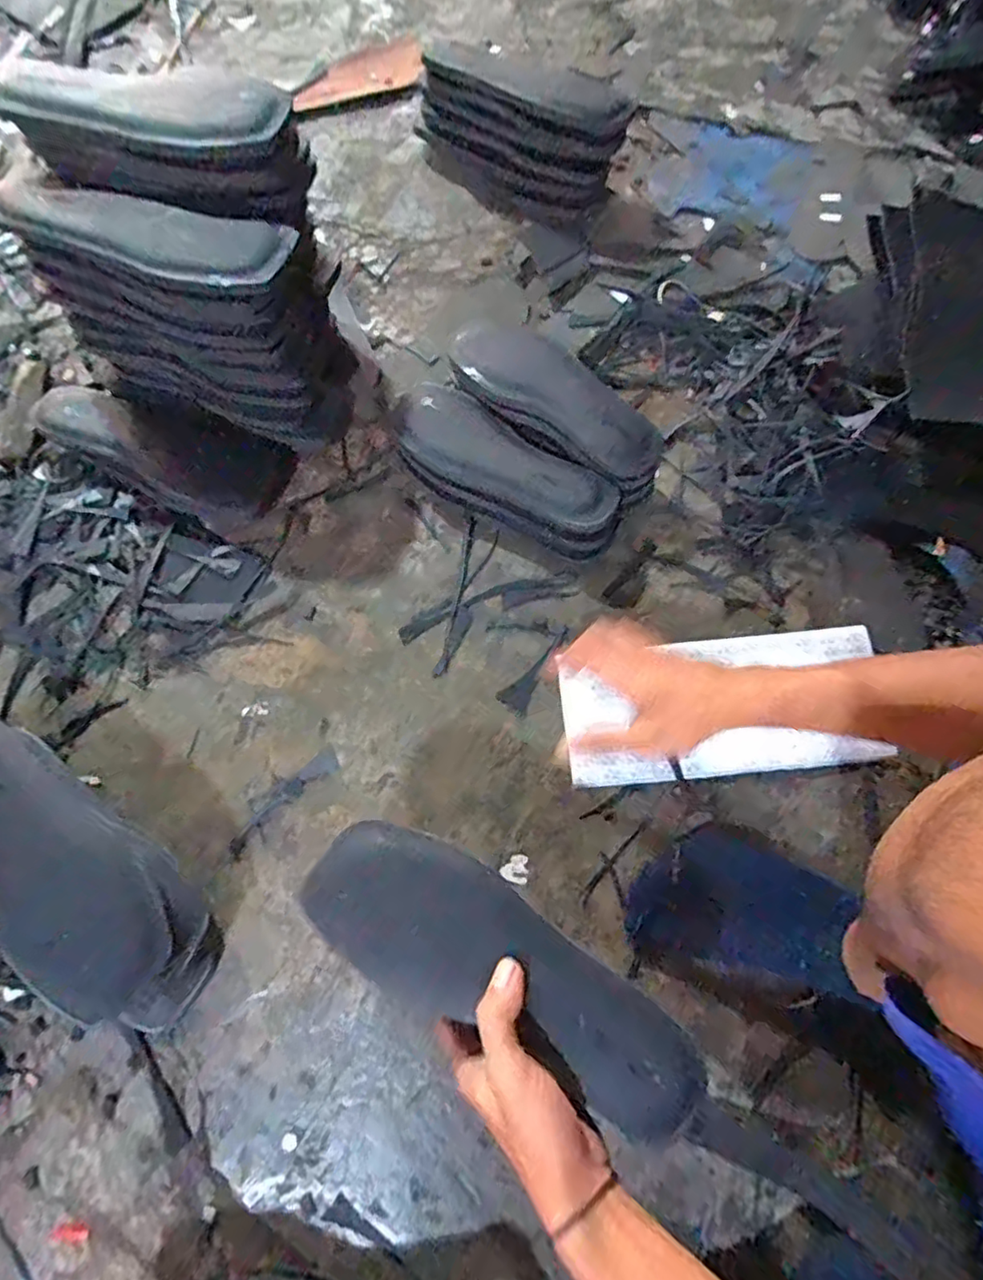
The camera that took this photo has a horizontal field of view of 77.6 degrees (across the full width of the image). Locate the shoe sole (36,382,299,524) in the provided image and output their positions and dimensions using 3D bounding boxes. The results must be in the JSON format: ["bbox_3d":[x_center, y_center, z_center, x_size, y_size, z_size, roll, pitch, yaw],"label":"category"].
[{"bbox_3d":[-0.336,-0.205,0.627,0.242,0.030,0.105,23,72,6],"label":"shoe sole"}]

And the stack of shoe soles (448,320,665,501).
[{"bbox_3d":[0.065,-0.234,0.624,0.247,0.065,0.090,40,75,10],"label":"stack of shoe soles"}]

